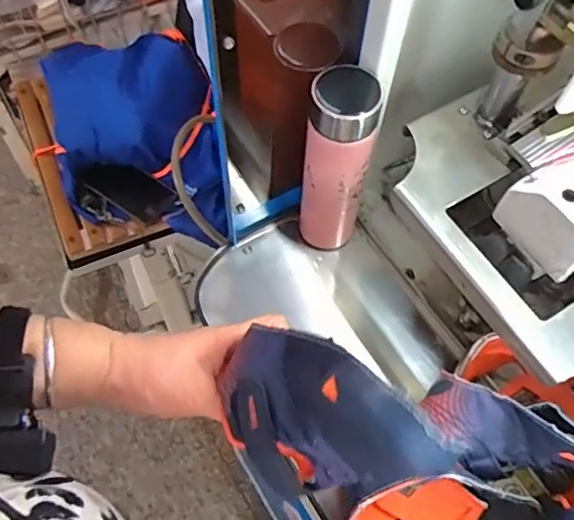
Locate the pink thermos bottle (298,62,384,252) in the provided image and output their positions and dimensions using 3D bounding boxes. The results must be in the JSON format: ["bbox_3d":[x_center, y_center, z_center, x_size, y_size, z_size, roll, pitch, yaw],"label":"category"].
[{"bbox_3d":[0.050,-0.093,0.613,0.061,0.239,0.066,9,62,3],"label":"pink thermos bottle"}]

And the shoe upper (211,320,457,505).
[{"bbox_3d":[0.027,0.088,0.348,0.055,0.149,0.114,-34,88,-43],"label":"shoe upper"}]

